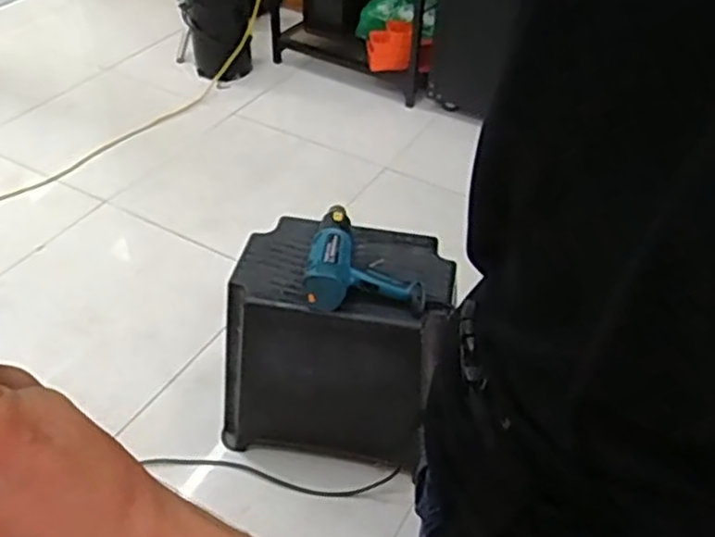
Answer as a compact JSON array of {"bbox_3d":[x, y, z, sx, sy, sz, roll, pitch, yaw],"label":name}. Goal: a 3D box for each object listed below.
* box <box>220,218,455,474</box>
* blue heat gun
[{"bbox_3d":[-0.042,0.130,1.355,0.412,0.392,0.290,10,42,9],"label":"box"},{"bbox_3d":[0.018,-0.026,1.228,0.200,0.061,0.214,4,41,3],"label":"blue heat gun"}]

